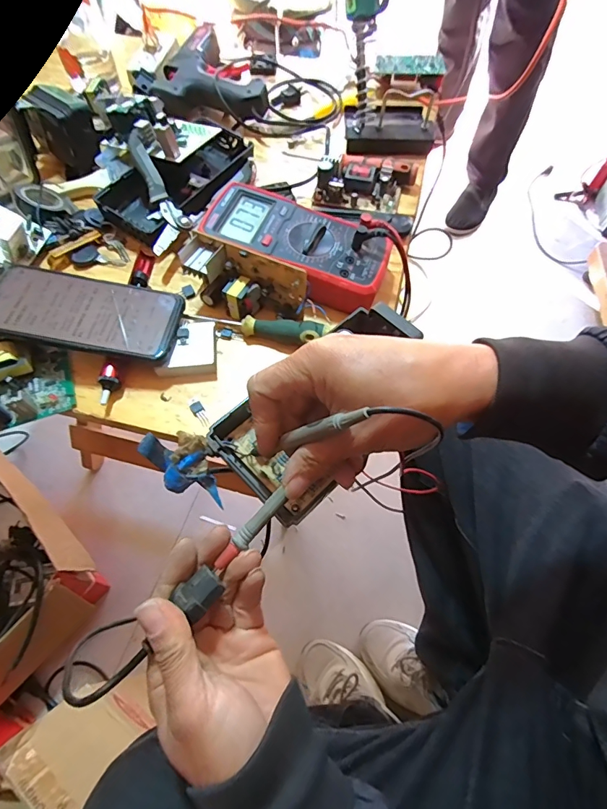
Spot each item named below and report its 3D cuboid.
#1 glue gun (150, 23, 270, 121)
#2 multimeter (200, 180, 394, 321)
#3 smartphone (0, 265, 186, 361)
[{"bbox_3d":[-0.109,-0.452,0.579,0.155,0.039,0.150,15,63,8],"label":"glue gun"},{"bbox_3d":[-0.007,-0.155,0.417,0.182,0.044,0.099,25,64,13],"label":"multimeter"},{"bbox_3d":[-0.197,-0.083,0.379,0.161,0.007,0.074,10,62,-2],"label":"smartphone"}]

